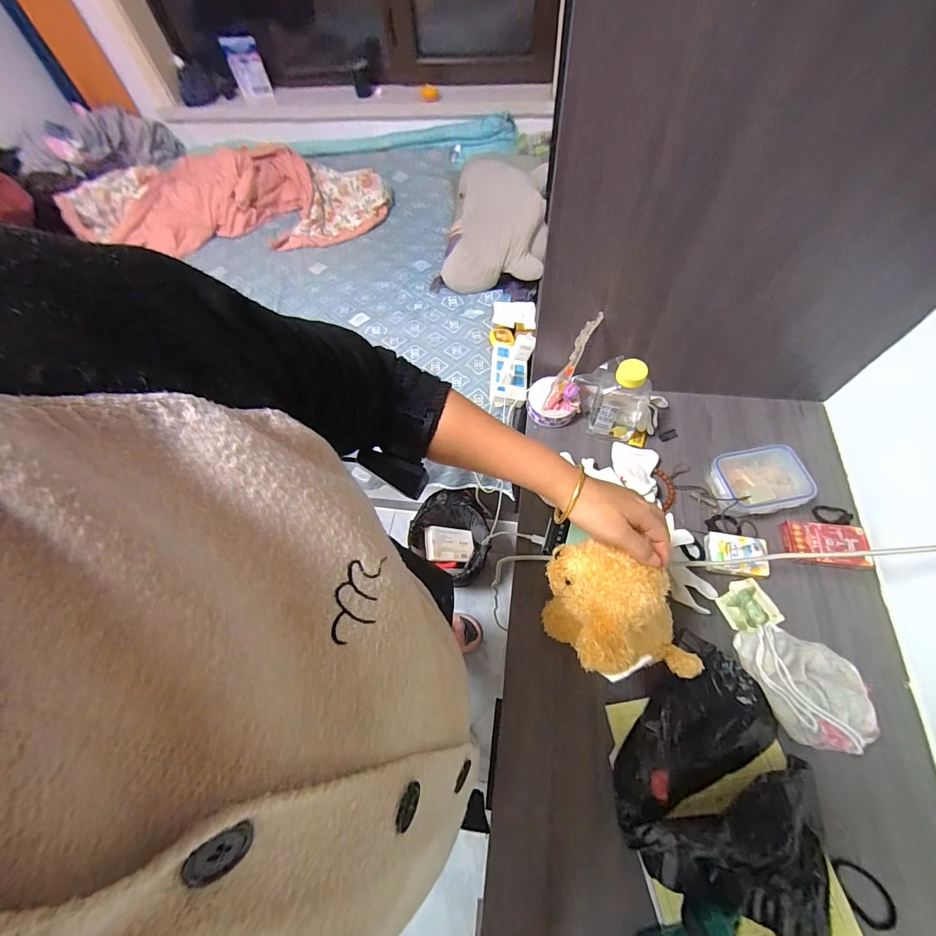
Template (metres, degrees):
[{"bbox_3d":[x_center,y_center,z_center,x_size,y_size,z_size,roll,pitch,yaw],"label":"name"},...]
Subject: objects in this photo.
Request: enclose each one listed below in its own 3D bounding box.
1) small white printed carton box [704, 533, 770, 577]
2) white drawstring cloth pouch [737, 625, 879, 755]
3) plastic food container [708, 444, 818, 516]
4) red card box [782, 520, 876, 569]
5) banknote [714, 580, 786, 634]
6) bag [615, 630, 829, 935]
[{"bbox_3d":[0.386,0.126,0.577,0.079,0.027,0.054,8,63,8],"label":"small white printed carton box"},{"bbox_3d":[0.407,0.255,0.477,0.100,0.067,0.132,-15,63,-4],"label":"white drawstring cloth pouch"},{"bbox_3d":[0.439,0.023,0.614,0.136,0.051,0.101,-11,62,-1],"label":"plastic food container"},{"bbox_3d":[0.518,0.110,0.576,0.102,0.027,0.061,7,63,8],"label":"red card box"},{"bbox_3d":[0.387,0.191,0.551,0.072,0.007,0.064,-23,63,-8],"label":"banknote"},{"bbox_3d":[0.293,0.342,0.448,0.211,0.057,0.253,23,66,15],"label":"bag"}]

